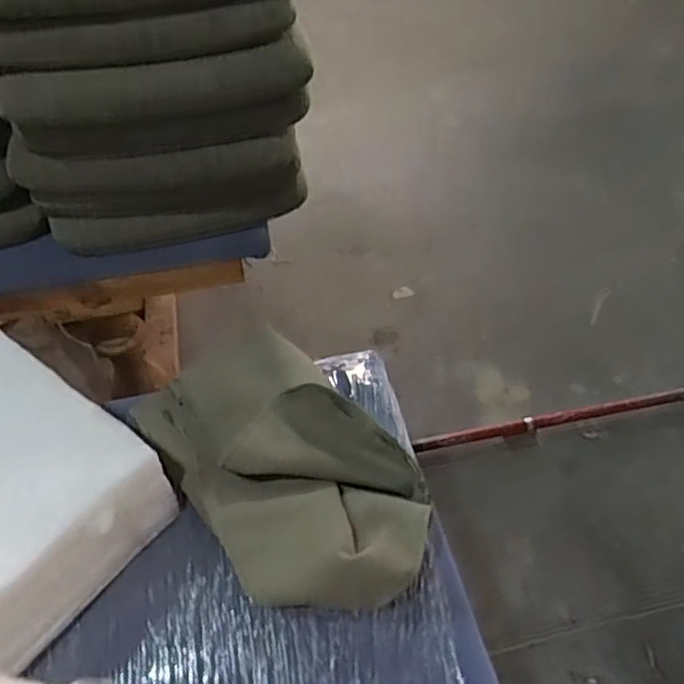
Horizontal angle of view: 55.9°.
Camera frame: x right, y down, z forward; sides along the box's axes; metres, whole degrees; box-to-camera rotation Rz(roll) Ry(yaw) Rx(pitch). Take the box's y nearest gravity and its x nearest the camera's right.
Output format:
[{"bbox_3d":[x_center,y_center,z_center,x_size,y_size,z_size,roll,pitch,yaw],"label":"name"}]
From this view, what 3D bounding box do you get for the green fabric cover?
[{"bbox_3d":[-0.081,0.164,0.896,0.274,0.115,0.460,-26,52,-21],"label":"green fabric cover"}]

